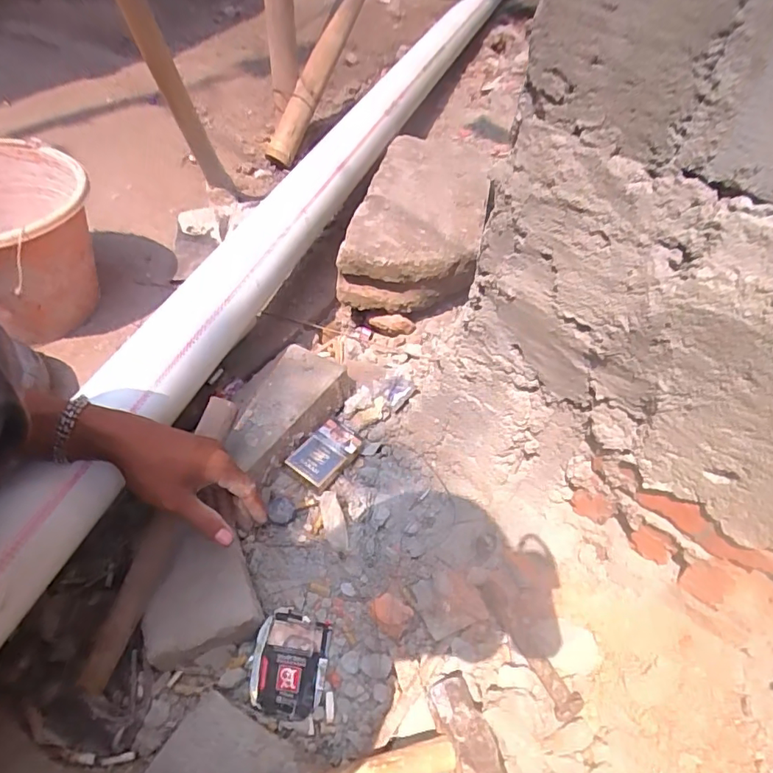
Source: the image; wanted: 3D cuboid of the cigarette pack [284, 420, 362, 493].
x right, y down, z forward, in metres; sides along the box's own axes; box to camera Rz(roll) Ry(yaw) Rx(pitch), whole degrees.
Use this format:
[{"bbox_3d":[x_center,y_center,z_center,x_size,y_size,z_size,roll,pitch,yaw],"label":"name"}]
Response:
[{"bbox_3d":[-0.081,0.087,0.672,0.060,0.022,0.089,32,54,21],"label":"cigarette pack"}]

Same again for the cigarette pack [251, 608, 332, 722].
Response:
[{"bbox_3d":[-0.097,0.278,0.525,0.072,0.010,0.095,17,50,-11],"label":"cigarette pack"}]

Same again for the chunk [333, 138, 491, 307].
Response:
[{"bbox_3d":[0.062,-0.290,0.881,0.194,0.103,0.404,12,50,7],"label":"chunk"}]

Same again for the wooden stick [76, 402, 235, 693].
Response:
[{"bbox_3d":[-0.227,0.151,0.532,0.034,0.025,0.298,16,69,9],"label":"wooden stick"}]

